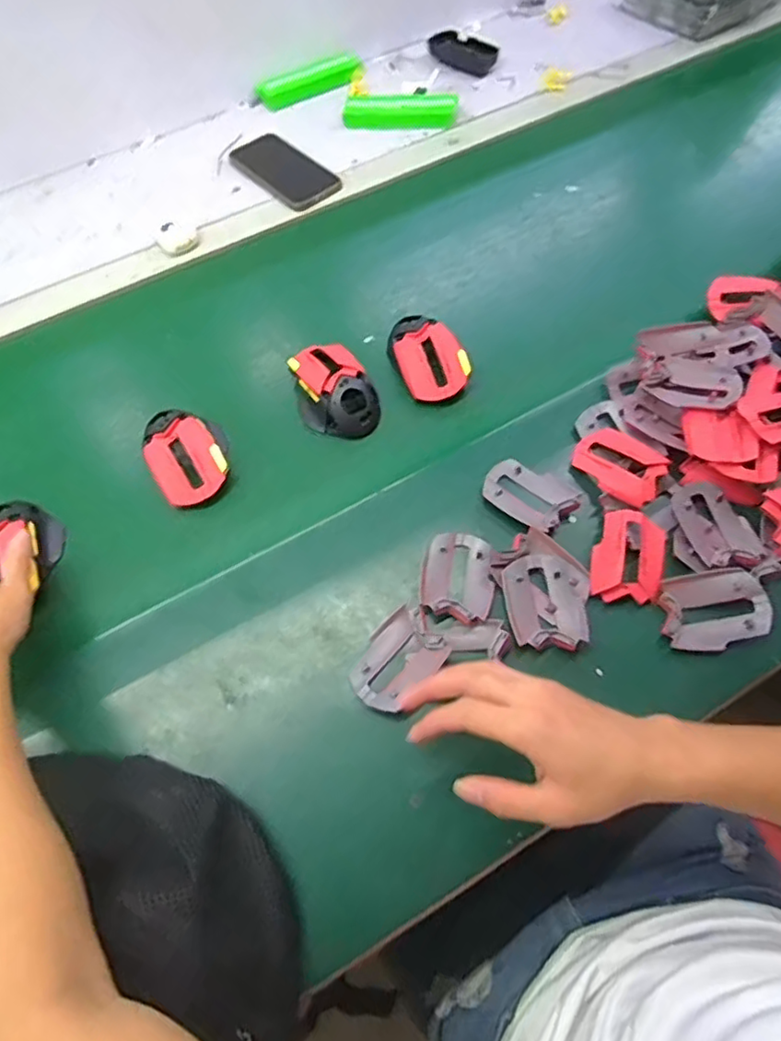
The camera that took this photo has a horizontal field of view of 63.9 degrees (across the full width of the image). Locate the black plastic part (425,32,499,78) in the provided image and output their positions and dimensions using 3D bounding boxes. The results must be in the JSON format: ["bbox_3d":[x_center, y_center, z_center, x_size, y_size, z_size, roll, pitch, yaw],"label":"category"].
[{"bbox_3d":[0.107,-0.699,0.939,0.121,0.025,0.057,38,70,21],"label":"black plastic part"}]

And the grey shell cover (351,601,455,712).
[{"bbox_3d":[0.004,0.110,0.497,0.077,0.016,0.055,-40,67,-17],"label":"grey shell cover"}]

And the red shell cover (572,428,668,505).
[{"bbox_3d":[0.206,-0.052,0.558,0.055,0.013,0.080,-41,67,-17],"label":"red shell cover"}]

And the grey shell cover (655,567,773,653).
[{"bbox_3d":[0.258,0.070,0.500,0.077,0.022,0.060,-9,61,-2],"label":"grey shell cover"}]

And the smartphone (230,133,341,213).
[{"bbox_3d":[-0.141,-0.459,0.811,0.082,0.007,0.173,-40,66,-17],"label":"smartphone"}]

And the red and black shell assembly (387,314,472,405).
[{"bbox_3d":[0.035,-0.166,0.639,0.067,0.041,0.104,-21,62,-8],"label":"red and black shell assembly"}]

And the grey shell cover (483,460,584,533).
[{"bbox_3d":[0.125,-0.024,0.560,0.078,0.013,0.061,36,69,20],"label":"grey shell cover"}]

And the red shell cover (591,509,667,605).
[{"bbox_3d":[0.200,0.030,0.526,0.056,0.014,0.080,17,64,12],"label":"red shell cover"}]

